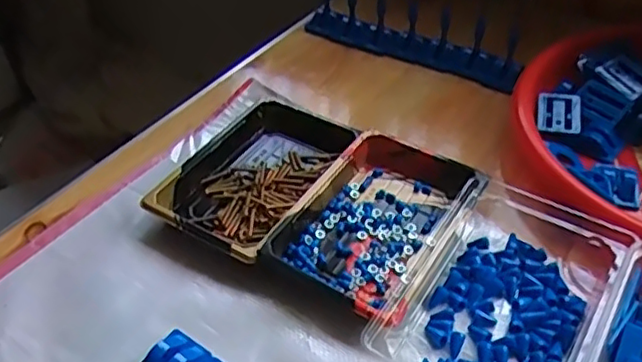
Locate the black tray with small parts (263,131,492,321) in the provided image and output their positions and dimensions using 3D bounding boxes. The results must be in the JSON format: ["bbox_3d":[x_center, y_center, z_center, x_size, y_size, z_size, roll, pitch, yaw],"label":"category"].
[{"bbox_3d":[0.043,0.024,0.463,0.111,0.030,0.163,23,49,25],"label":"black tray with small parts"}]

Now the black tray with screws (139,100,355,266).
[{"bbox_3d":[-0.053,-0.007,0.508,0.109,0.022,0.159,20,48,23],"label":"black tray with screws"}]

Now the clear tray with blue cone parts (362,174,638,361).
[{"bbox_3d":[0.128,0.064,0.416,0.116,0.031,0.187,22,49,25],"label":"clear tray with blue cone parts"}]

